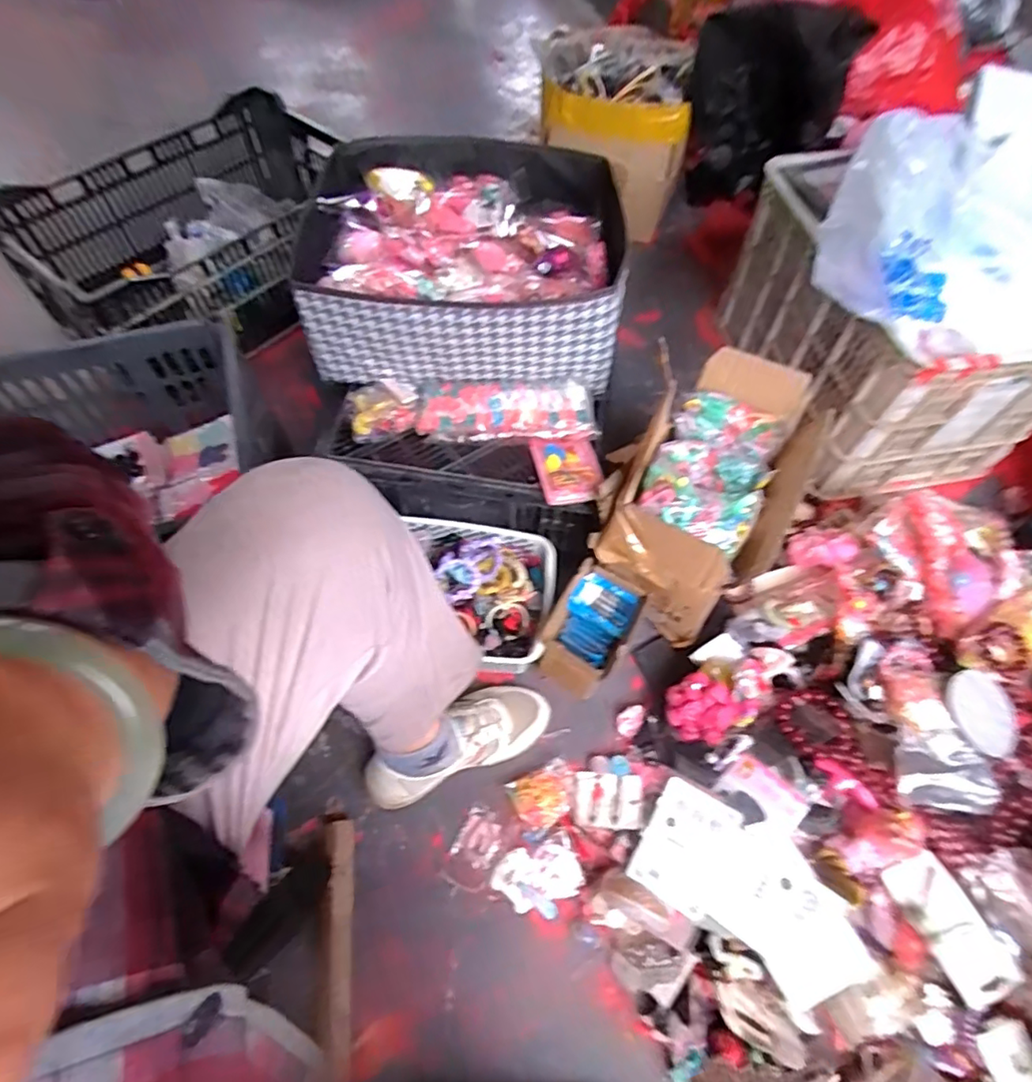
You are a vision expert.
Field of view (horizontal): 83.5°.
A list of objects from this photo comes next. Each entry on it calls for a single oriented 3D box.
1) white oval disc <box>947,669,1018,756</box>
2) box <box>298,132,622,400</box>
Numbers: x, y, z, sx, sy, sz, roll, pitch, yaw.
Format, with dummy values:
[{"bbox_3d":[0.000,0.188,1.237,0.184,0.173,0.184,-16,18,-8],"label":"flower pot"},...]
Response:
[{"bbox_3d":[0.533,0.195,0.657,0.080,0.004,0.091,0,73,-10],"label":"white oval disc"},{"bbox_3d":[-0.072,-0.387,0.812,0.410,0.153,0.358,5,59,1],"label":"box"}]

